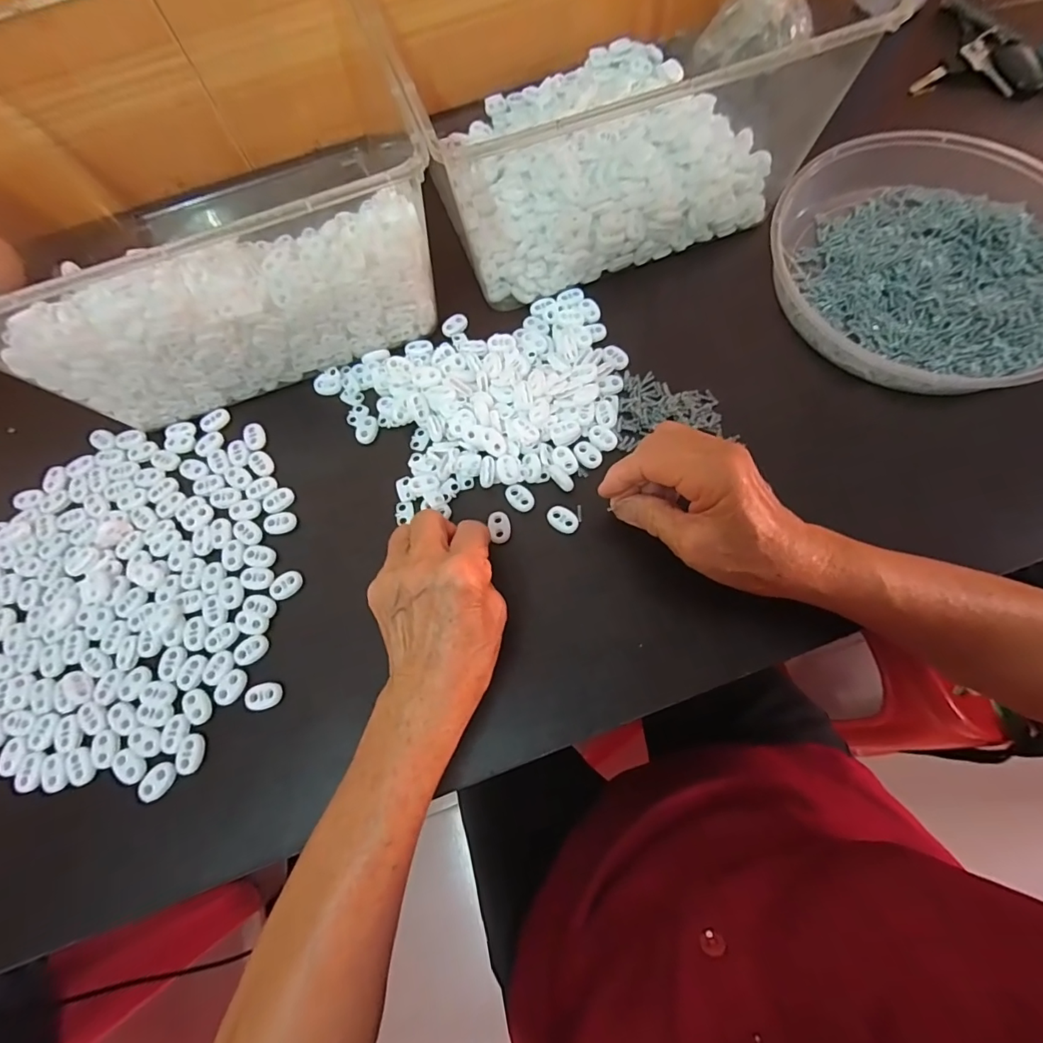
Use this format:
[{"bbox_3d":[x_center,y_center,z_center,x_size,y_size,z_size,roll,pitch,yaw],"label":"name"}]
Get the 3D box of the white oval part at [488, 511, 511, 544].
[{"bbox_3d":[-0.015,0.004,0.340,0.015,0.004,0.022,-11,72,-1],"label":"white oval part"}]

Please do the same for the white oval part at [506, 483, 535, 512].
[{"bbox_3d":[-0.001,-0.017,0.345,0.022,0.004,0.015,39,77,15],"label":"white oval part"}]

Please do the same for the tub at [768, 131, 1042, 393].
[{"bbox_3d":[0.311,-0.201,0.370,0.226,0.049,0.225,-1,71,3],"label":"tub"}]

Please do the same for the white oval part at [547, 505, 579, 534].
[{"bbox_3d":[0.029,-0.001,0.340,0.023,0.004,0.017,28,75,12],"label":"white oval part"}]

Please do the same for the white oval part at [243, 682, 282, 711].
[{"bbox_3d":[-0.164,0.111,0.310,0.020,0.004,0.016,-19,71,-3],"label":"white oval part"}]

